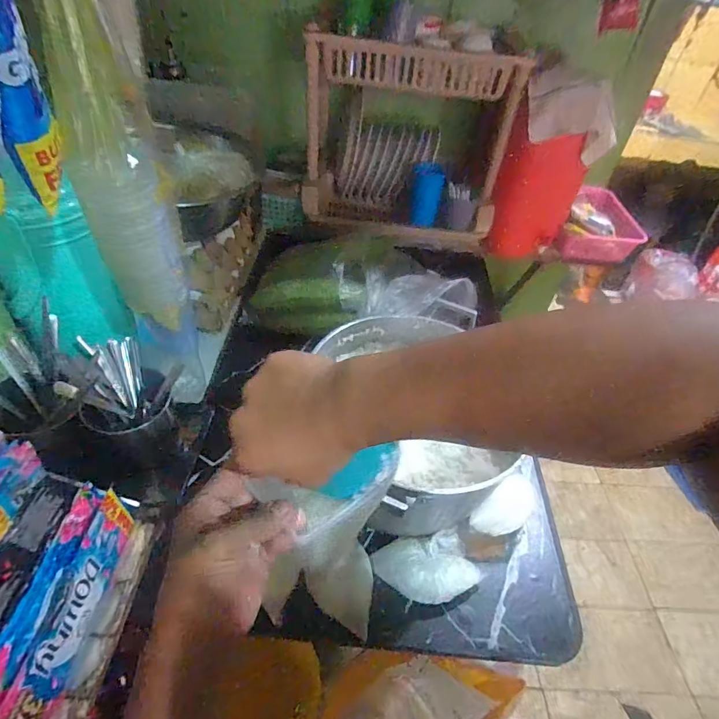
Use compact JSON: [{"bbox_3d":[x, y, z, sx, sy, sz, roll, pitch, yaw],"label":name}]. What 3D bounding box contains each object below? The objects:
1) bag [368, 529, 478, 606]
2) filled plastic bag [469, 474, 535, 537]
[{"bbox_3d":[0.093,0.271,0.575,0.143,0.045,0.074,-5,45,-12],"label":"bag"},{"bbox_3d":[0.217,0.218,0.650,0.060,0.040,0.106,36,51,27],"label":"filled plastic bag"}]

